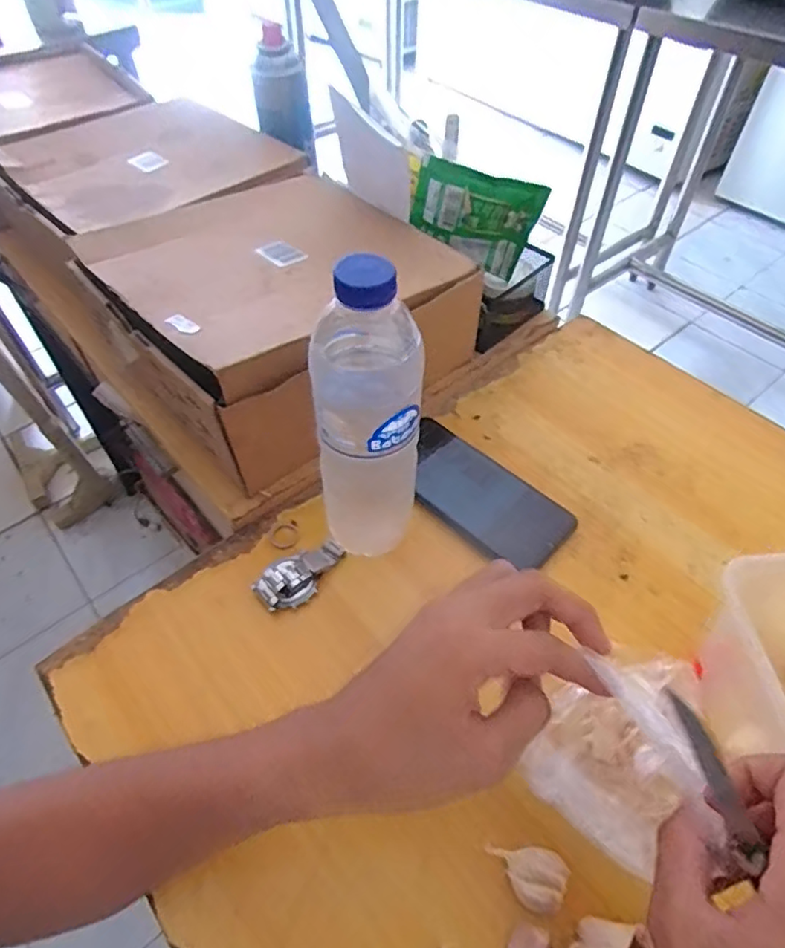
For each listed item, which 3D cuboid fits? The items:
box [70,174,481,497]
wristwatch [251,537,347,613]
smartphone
[{"bbox_3d":[-0.104,-0.153,0.515,0.254,0.112,0.261,-37,60,-25],"label":"box"},{"bbox_3d":[-0.068,0.068,0.419,0.037,0.020,0.066,33,59,24],"label":"wristwatch"},{"bbox_3d":[0.068,0.017,0.466,0.148,0.006,0.080,39,56,19],"label":"smartphone"}]

